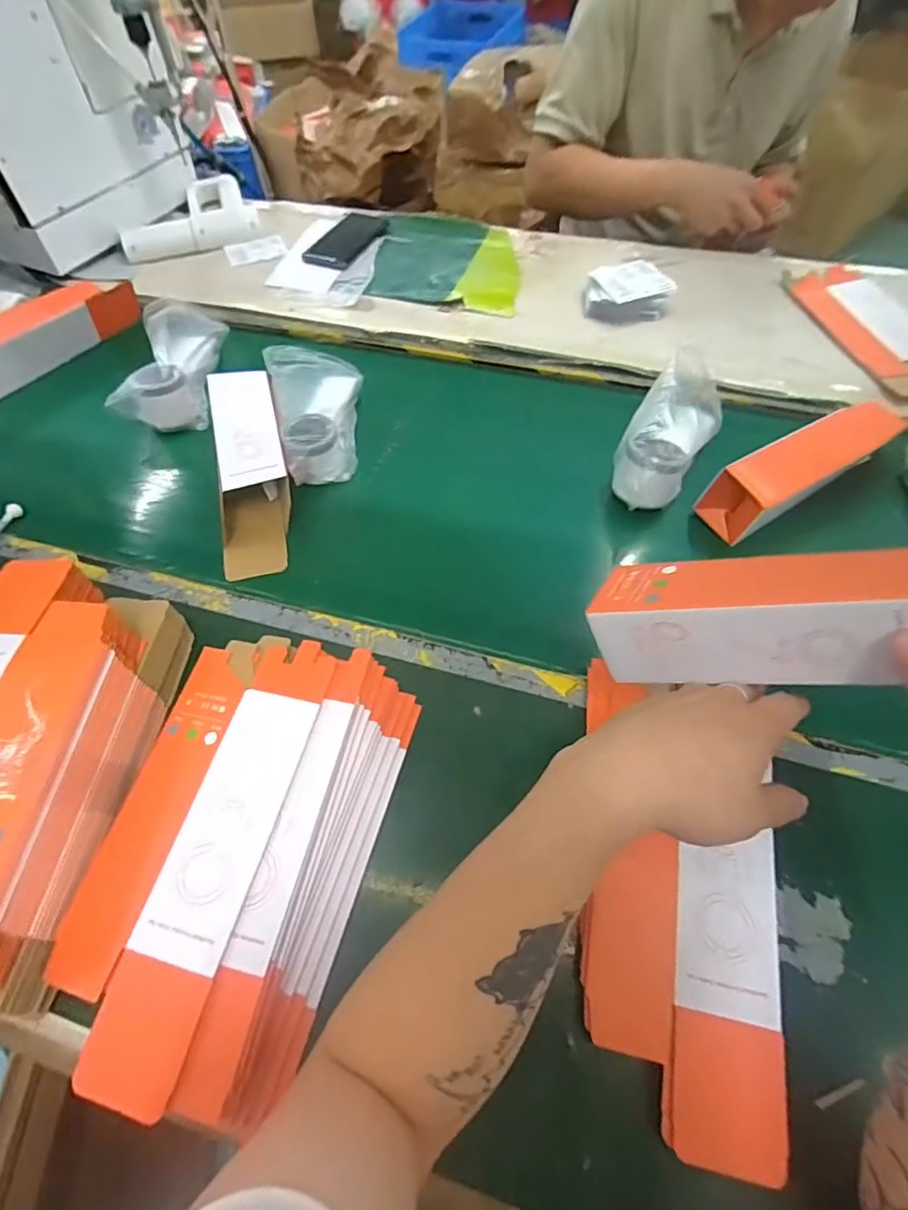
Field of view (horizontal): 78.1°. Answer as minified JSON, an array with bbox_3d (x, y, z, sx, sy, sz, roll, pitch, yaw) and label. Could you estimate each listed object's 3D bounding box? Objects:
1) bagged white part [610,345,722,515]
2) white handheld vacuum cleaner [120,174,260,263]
[{"bbox_3d":[0.223,-0.178,0.578,0.076,0.062,0.189,26,72,16],"label":"bagged white part"},{"bbox_3d":[-0.432,-0.624,0.903,0.206,0.037,0.172,-21,59,-15],"label":"white handheld vacuum cleaner"}]

